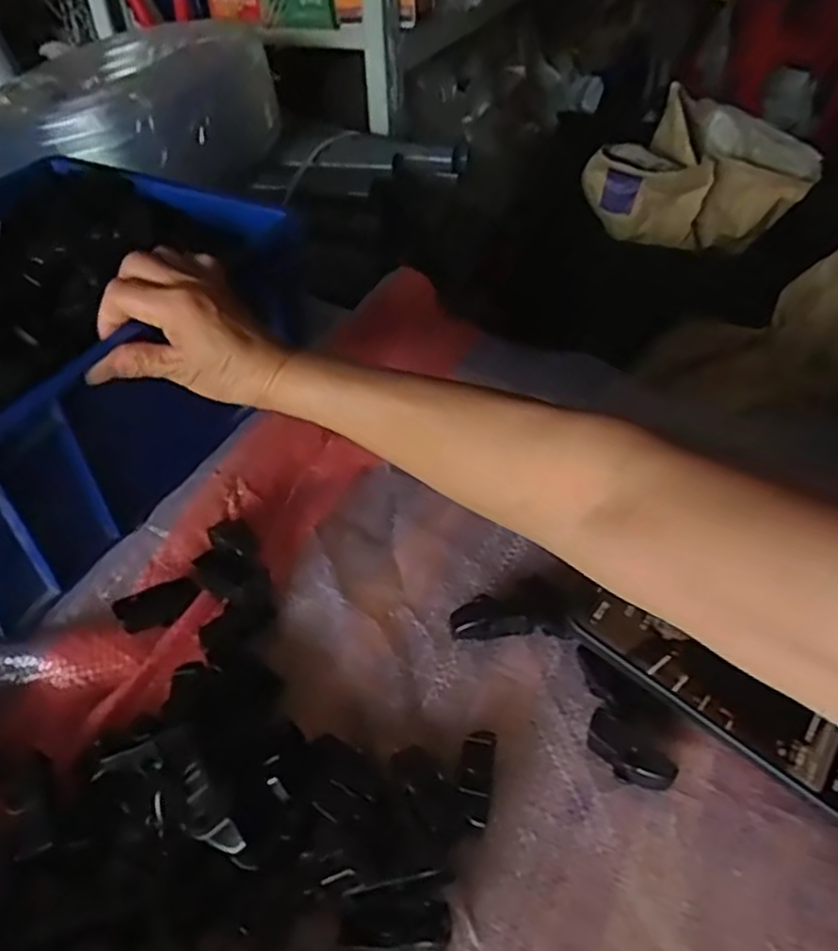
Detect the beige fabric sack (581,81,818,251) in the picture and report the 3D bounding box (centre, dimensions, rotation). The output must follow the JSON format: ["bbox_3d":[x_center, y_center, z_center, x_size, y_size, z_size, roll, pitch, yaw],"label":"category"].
[{"bbox_3d":[0.416,-0.450,1.164,0.335,0.197,0.172,-21,47,-19],"label":"beige fabric sack"}]

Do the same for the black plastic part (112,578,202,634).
[{"bbox_3d":[-0.151,0.074,0.429,0.046,0.013,0.022,-28,50,-25],"label":"black plastic part"}]

